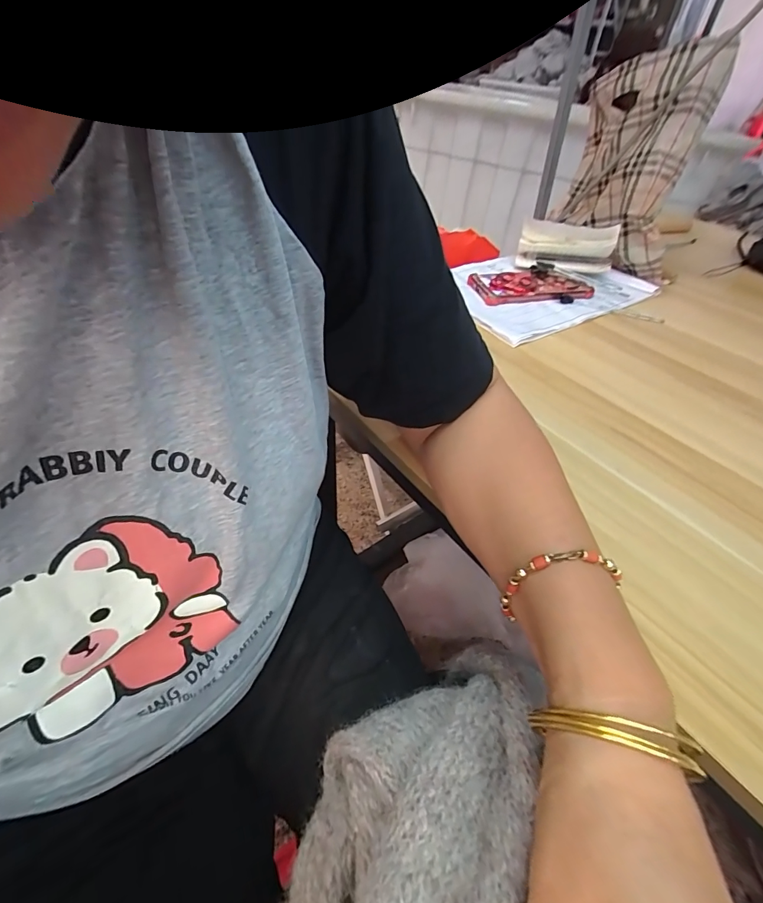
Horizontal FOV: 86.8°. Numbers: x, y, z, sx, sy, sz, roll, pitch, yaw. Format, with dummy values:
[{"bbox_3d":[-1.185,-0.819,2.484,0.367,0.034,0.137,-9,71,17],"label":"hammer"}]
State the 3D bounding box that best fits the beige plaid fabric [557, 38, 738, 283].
[{"bbox_3d":[0.371,-0.421,0.603,0.092,0.249,0.254,-2,46,-7],"label":"beige plaid fabric"}]

